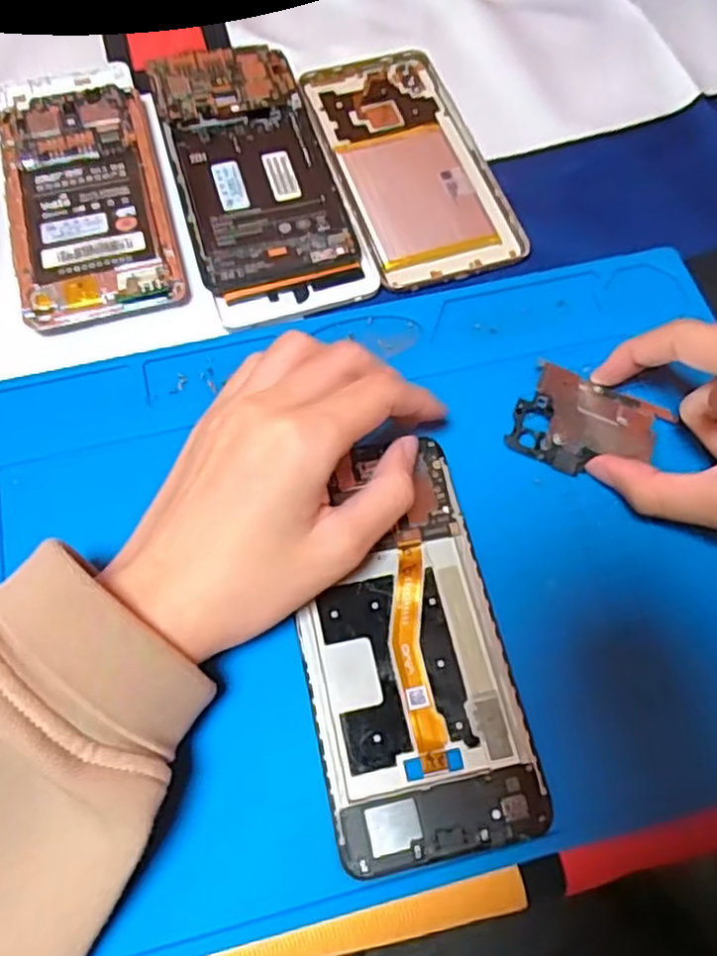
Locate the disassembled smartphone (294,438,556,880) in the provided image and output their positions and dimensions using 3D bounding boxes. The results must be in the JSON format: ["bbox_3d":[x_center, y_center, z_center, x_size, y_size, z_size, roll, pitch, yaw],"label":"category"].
[{"bbox_3d":[0.016,0.058,0.271,0.070,0.006,0.144,-11,66,-6],"label":"disassembled smartphone"}]

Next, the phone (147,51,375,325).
[{"bbox_3d":[-0.051,-0.148,0.362,0.073,0.014,0.163,-17,66,-8],"label":"phone"}]

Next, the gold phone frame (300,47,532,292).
[{"bbox_3d":[0.024,-0.163,0.375,0.075,0.004,0.154,-16,66,-8],"label":"gold phone frame"}]

